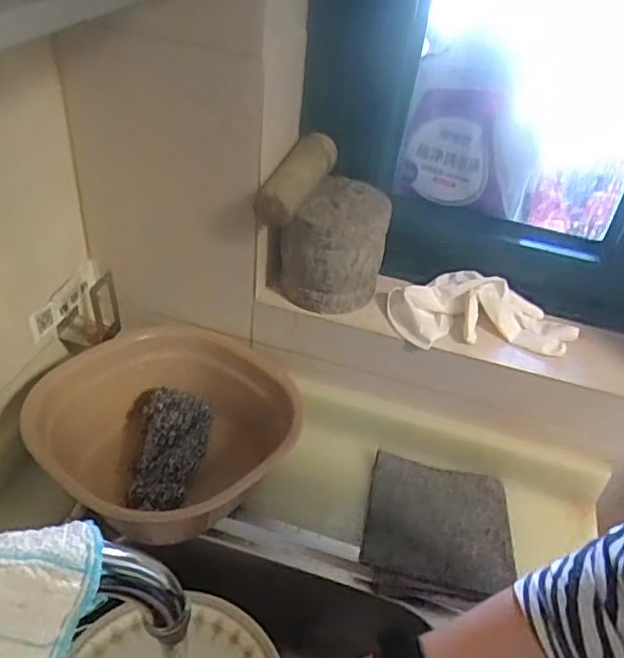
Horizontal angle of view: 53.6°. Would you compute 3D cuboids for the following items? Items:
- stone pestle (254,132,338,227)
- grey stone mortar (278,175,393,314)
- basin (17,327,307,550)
[{"bbox_3d":[-0.011,-0.147,0.585,0.033,0.039,0.117,22,53,17],"label":"stone pestle"},{"bbox_3d":[0.023,-0.087,0.638,0.102,0.105,0.095,10,39,3],"label":"grey stone mortar"},{"bbox_3d":[-0.140,0.111,0.614,0.231,0.116,0.230,4,39,-4],"label":"basin"}]

